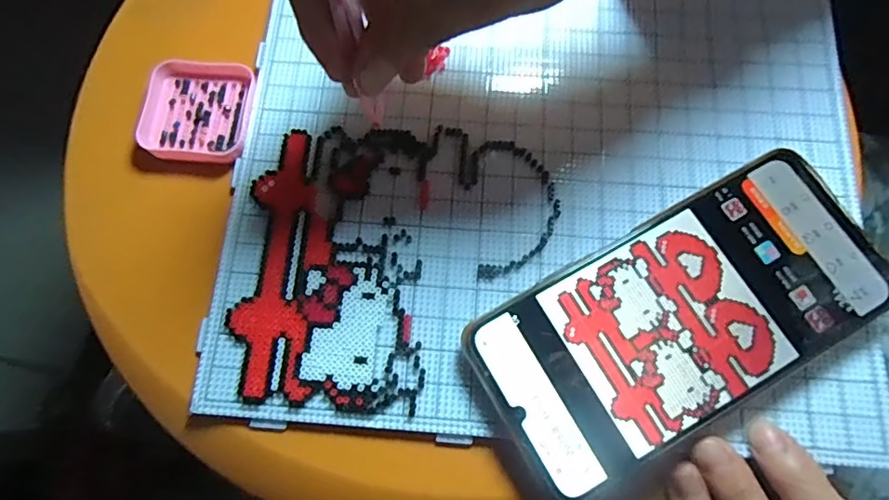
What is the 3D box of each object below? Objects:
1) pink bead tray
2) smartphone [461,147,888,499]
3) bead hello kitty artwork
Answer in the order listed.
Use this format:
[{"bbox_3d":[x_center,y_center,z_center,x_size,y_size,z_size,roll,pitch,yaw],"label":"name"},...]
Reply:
[{"bbox_3d":[-0.119,-0.067,0.254,0.048,0.010,0.050,3,73,3],"label":"pink bead tray"},{"bbox_3d":[0.097,0.026,0.216,0.168,0.014,0.082,-30,75,-7],"label":"smartphone"},{"bbox_3d":[-0.020,0.004,0.230,0.128,0.005,0.123,3,73,3],"label":"bead hello kitty artwork"}]

